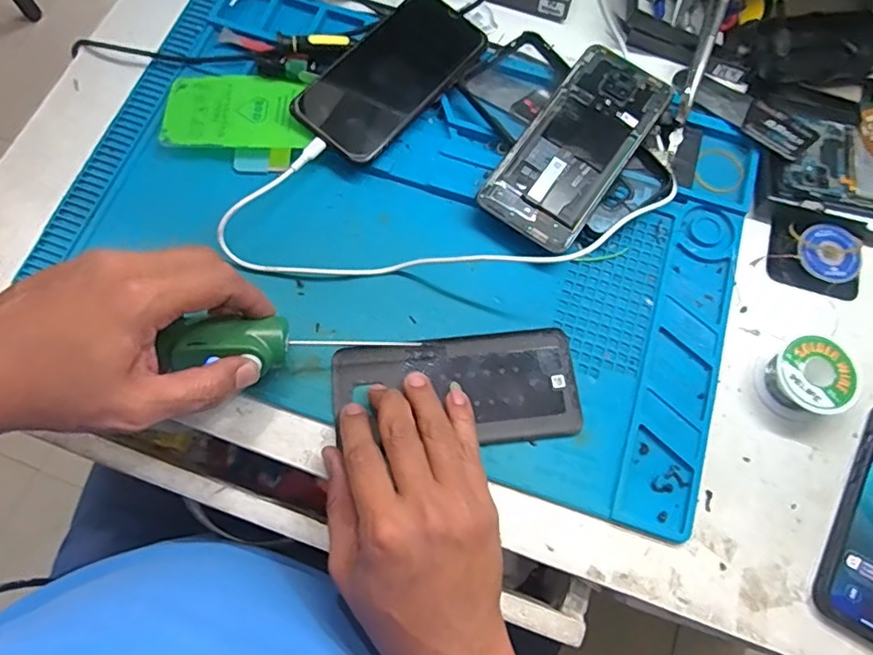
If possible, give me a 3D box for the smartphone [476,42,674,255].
[{"bbox_3d":[0.103,-0.134,0.402,0.075,0.006,0.162,34,78,8],"label":"smartphone"}]

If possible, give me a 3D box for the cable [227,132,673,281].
[{"bbox_3d":[0.021,-0.090,0.399,0.341,0.023,0.105,-3,73,-2],"label":"cable"}]

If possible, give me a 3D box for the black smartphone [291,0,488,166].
[{"bbox_3d":[-0.032,-0.194,0.421,0.072,0.009,0.155,41,77,1],"label":"black smartphone"}]

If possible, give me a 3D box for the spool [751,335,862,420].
[{"bbox_3d":[0.248,0.034,0.367,0.055,0.028,0.050,0,73,-1],"label":"spool"}]

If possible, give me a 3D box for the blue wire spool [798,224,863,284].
[{"bbox_3d":[0.289,-0.054,0.403,0.043,0.008,0.043,23,74,6],"label":"blue wire spool"}]

